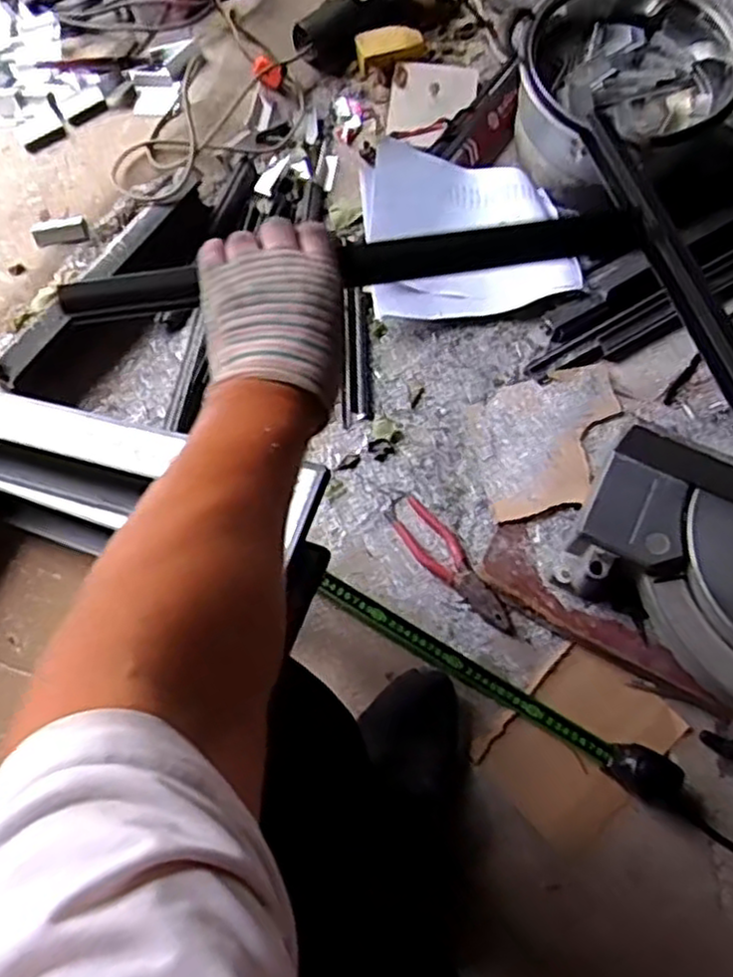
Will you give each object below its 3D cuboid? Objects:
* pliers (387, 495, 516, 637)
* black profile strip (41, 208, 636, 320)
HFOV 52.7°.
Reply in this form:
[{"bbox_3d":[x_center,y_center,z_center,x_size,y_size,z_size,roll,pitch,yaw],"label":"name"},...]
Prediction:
[{"bbox_3d":[0.102,0.086,0.853,0.050,0.014,0.192,-41,72,-14],"label":"pliers"},{"bbox_3d":[-0.012,-0.171,0.565,0.432,0.038,0.020,-7,68,0],"label":"black profile strip"}]

